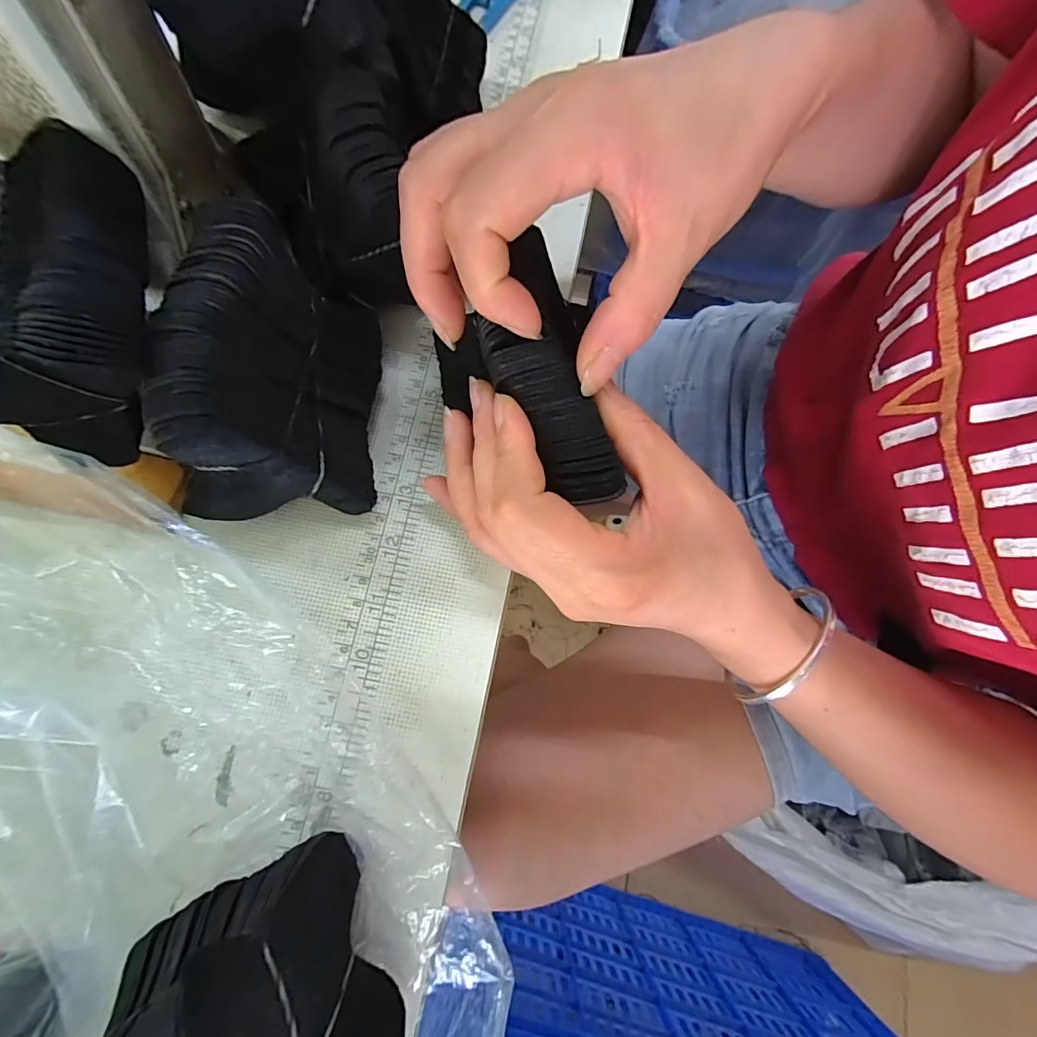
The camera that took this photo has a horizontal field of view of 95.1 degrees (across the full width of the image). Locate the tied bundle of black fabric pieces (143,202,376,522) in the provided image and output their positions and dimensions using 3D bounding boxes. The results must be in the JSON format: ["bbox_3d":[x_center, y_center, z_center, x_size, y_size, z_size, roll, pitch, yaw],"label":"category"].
[{"bbox_3d":[-0.095,-0.056,0.192,0.063,0.076,0.104,-1,77,-2],"label":"tied bundle of black fabric pieces"}]

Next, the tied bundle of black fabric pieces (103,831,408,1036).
[{"bbox_3d":[-0.090,0.154,0.141,0.085,0.079,0.064,-24,79,-7],"label":"tied bundle of black fabric pieces"}]

